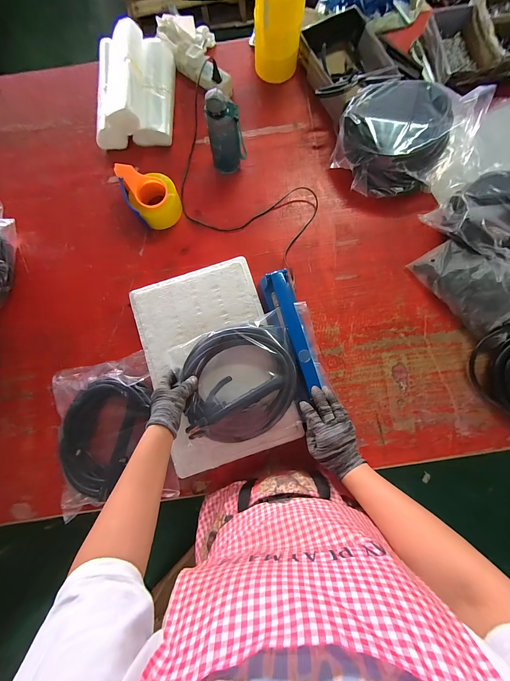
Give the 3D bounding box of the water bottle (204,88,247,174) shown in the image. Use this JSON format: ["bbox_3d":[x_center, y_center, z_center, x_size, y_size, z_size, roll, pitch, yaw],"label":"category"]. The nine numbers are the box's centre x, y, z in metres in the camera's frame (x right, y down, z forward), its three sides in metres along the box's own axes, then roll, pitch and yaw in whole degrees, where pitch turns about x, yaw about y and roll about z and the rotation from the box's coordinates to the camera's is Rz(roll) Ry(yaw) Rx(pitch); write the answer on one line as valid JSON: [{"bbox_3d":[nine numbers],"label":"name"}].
[{"bbox_3d":[-0.068,-0.480,0.606,0.075,0.166,0.060,25,83,4],"label":"water bottle"}]

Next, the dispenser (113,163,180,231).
[{"bbox_3d":[-0.263,-0.372,0.652,0.124,0.075,0.154,-23,83,-3],"label":"dispenser"}]

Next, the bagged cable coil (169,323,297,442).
[{"bbox_3d":[-0.033,0.081,0.510,0.222,0.065,0.210,0,82,1],"label":"bagged cable coil"}]

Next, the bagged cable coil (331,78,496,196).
[{"bbox_3d":[0.371,-0.505,0.639,0.322,0.115,0.244,8,82,2],"label":"bagged cable coil"}]

